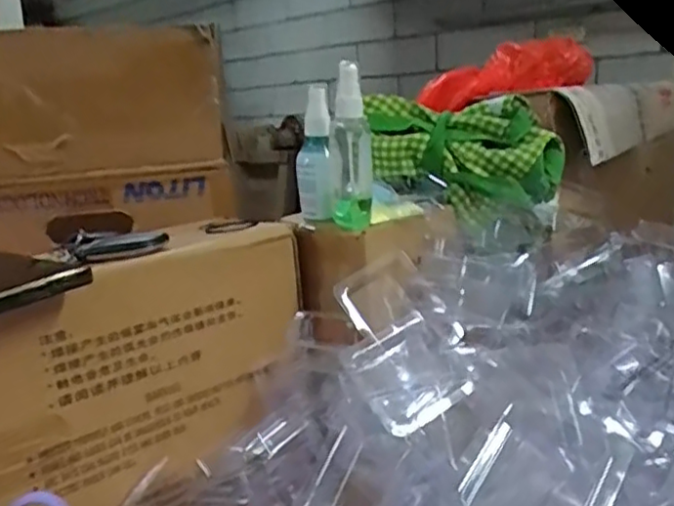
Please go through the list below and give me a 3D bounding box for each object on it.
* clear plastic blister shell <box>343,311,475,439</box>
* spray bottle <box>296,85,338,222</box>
[{"bbox_3d":[0.054,0.088,0.497,0.075,0.074,0.009,-30,-20,-22],"label":"clear plastic blister shell"},{"bbox_3d":[-0.019,-0.086,0.591,0.032,0.116,0.031,-4,13,-5],"label":"spray bottle"}]

